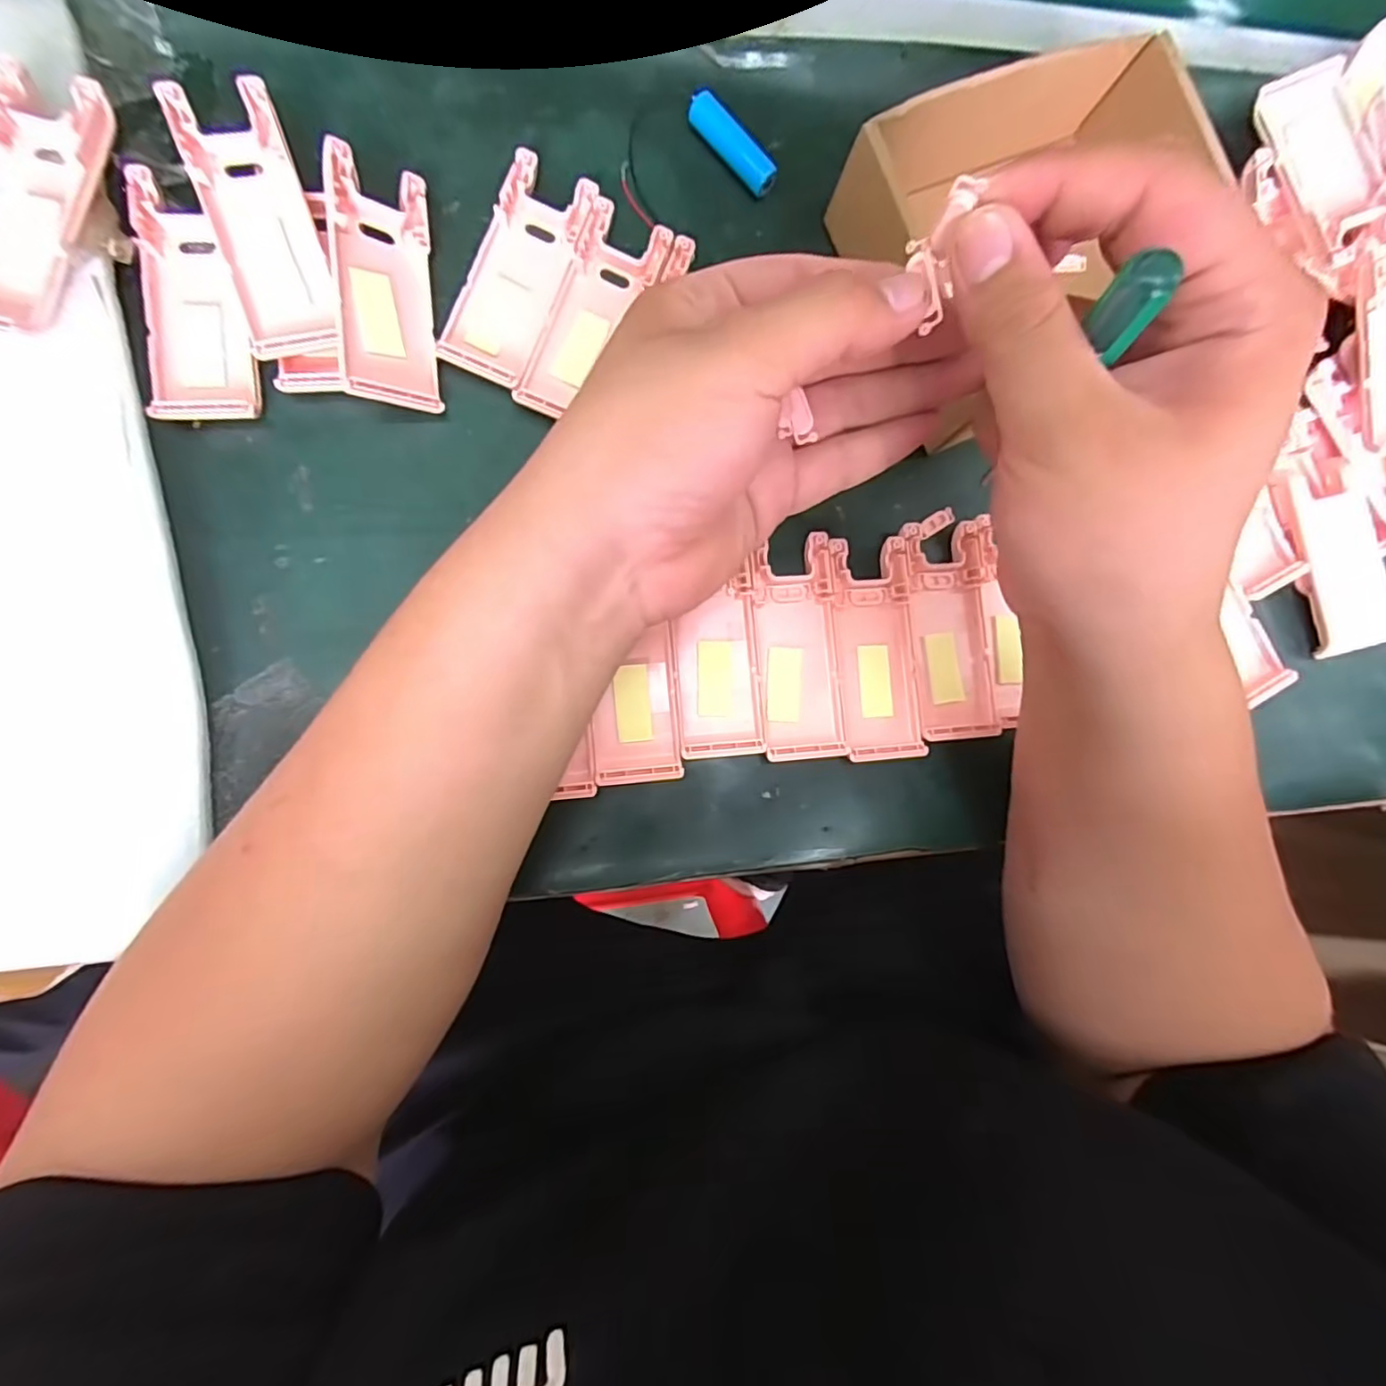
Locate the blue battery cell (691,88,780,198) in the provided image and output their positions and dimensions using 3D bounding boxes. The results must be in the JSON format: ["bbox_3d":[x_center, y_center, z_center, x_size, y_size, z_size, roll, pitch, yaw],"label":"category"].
[{"bbox_3d":[0.019,-0.263,0.297,0.051,0.012,0.011,44,83,-5],"label":"blue battery cell"}]

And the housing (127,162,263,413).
[{"bbox_3d":[-0.205,-0.161,0.256,0.038,0.013,0.099,-6,89,-8],"label":"housing"}]

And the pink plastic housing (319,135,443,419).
[{"bbox_3d":[-0.131,-0.172,0.262,0.039,0.013,0.101,-4,89,-30],"label":"pink plastic housing"}]

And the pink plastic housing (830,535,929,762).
[{"bbox_3d":[0.088,-0.021,0.294,0.039,0.009,0.103,-3,89,-8],"label":"pink plastic housing"}]

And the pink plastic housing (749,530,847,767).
[{"bbox_3d":[0.049,-0.021,0.289,0.038,0.009,0.100,-4,89,-8],"label":"pink plastic housing"}]

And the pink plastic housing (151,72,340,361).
[{"bbox_3d":[-0.175,-0.189,0.254,0.036,0.024,0.099,-16,91,-8],"label":"pink plastic housing"}]

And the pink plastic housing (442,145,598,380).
[{"bbox_3d":[-0.078,-0.189,0.281,0.038,0.011,0.100,21,86,-7],"label":"pink plastic housing"}]

